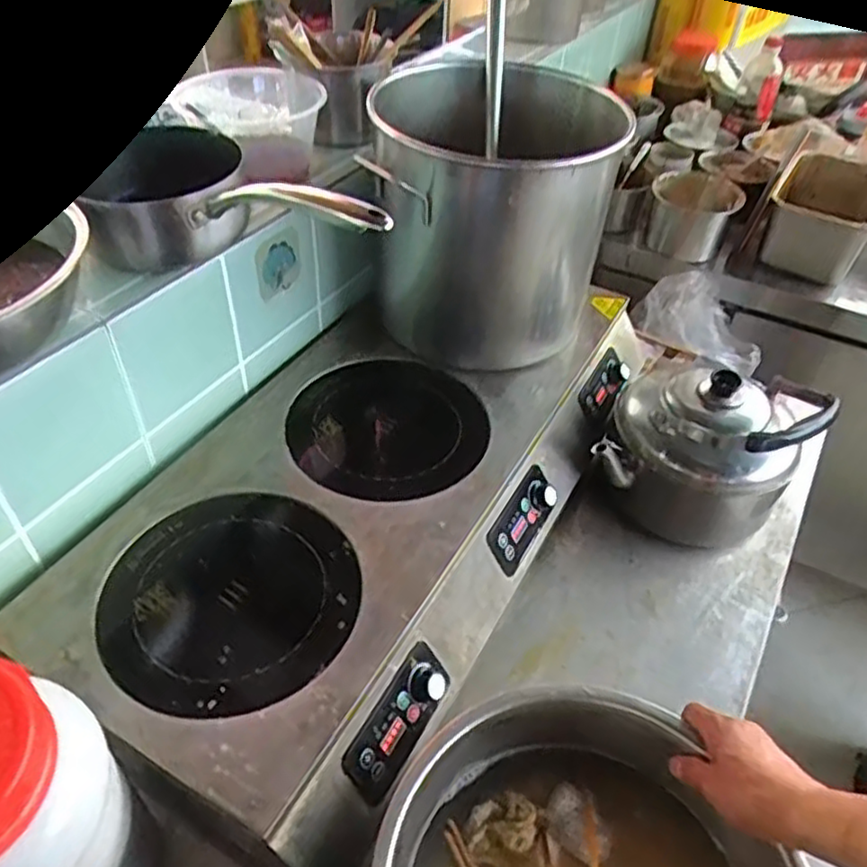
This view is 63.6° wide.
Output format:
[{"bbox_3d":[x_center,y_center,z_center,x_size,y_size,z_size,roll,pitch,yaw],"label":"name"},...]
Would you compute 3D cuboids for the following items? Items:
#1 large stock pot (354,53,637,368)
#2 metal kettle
[{"bbox_3d":[0.077,-0.288,0.932,0.301,0.293,0.296,6,44,3],"label":"large stock pot"},{"bbox_3d":[0.359,0.016,0.945,0.235,0.223,0.224,2,44,-2],"label":"metal kettle"}]

